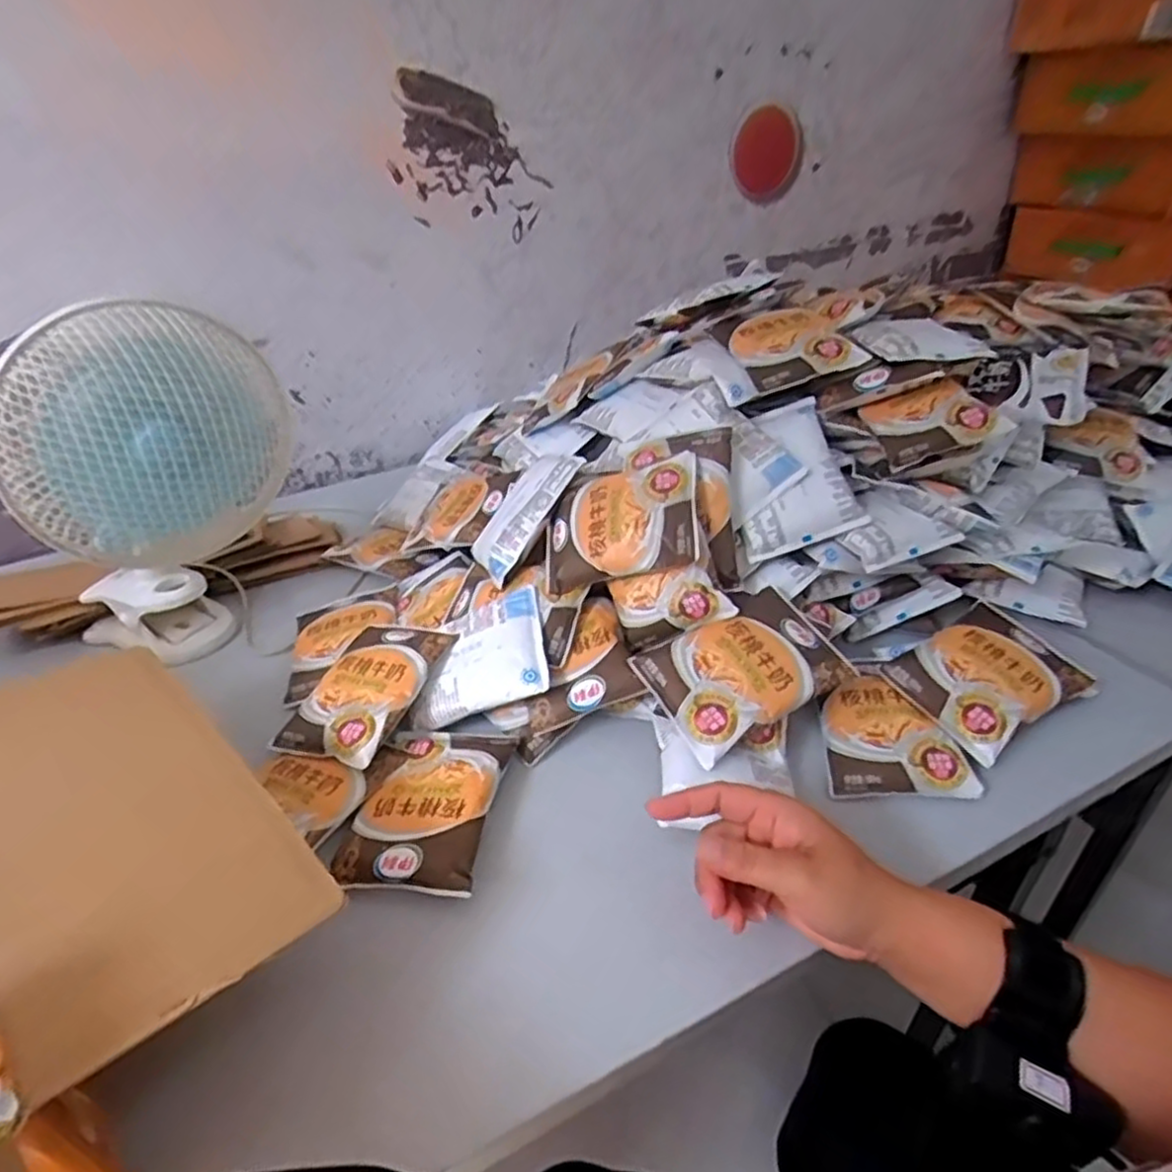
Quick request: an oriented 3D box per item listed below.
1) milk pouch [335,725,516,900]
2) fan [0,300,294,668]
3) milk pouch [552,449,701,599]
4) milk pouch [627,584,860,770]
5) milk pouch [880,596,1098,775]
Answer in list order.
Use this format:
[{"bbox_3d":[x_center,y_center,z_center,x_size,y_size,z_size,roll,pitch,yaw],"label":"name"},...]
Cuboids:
[{"bbox_3d":[-0.109,0.146,0.499,0.094,0.018,0.131,3,35,9],"label":"milk pouch"},{"bbox_3d":[-0.354,-0.078,0.615,0.219,0.295,0.132,-18,37,-21],"label":"fan"},{"bbox_3d":[0.025,-0.055,0.588,0.129,0.018,0.100,-12,63,24],"label":"milk pouch"},{"bbox_3d":[0.114,0.058,0.530,0.133,0.019,0.094,-27,54,-12],"label":"milk pouch"},{"bbox_3d":[0.310,0.063,0.556,0.133,0.026,0.096,-21,38,-24],"label":"milk pouch"}]

